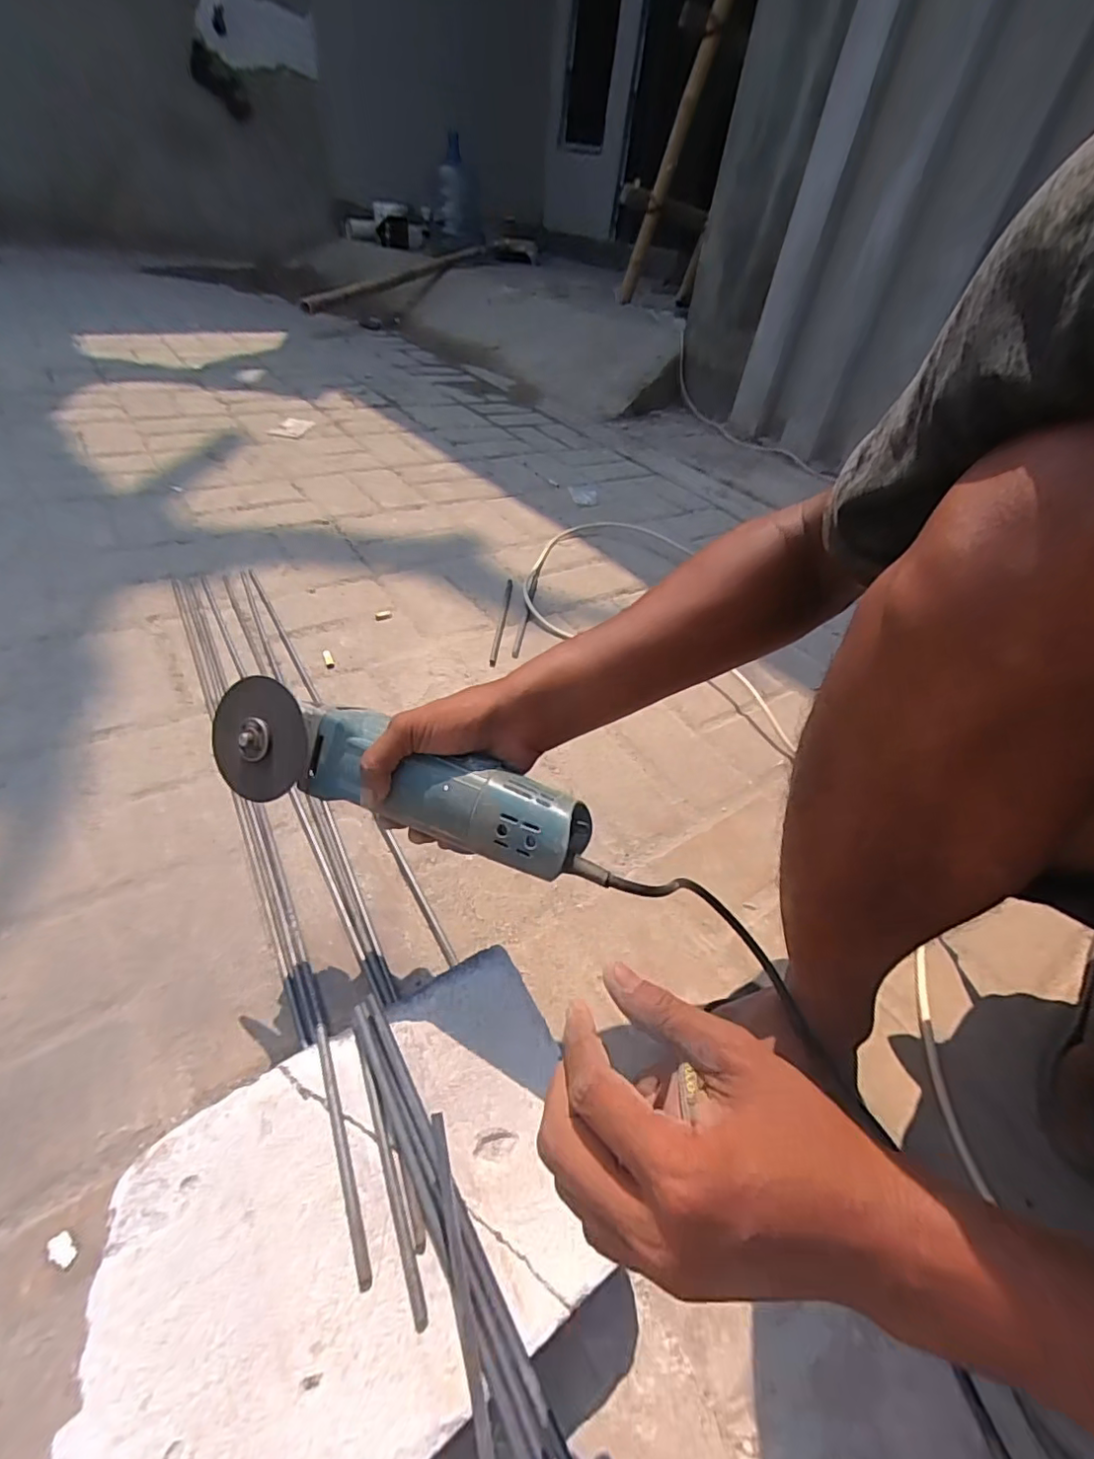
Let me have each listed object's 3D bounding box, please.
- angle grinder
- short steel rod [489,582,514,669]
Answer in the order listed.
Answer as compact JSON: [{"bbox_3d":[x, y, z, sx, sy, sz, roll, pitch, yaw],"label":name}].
[{"bbox_3d":[-0.110,0.030,0.382,0.275,0.063,0.067,15,42,13],"label":"angle grinder"},{"bbox_3d":[-0.070,-0.171,0.886,0.011,0.010,0.234,6,42,-1],"label":"short steel rod"}]

